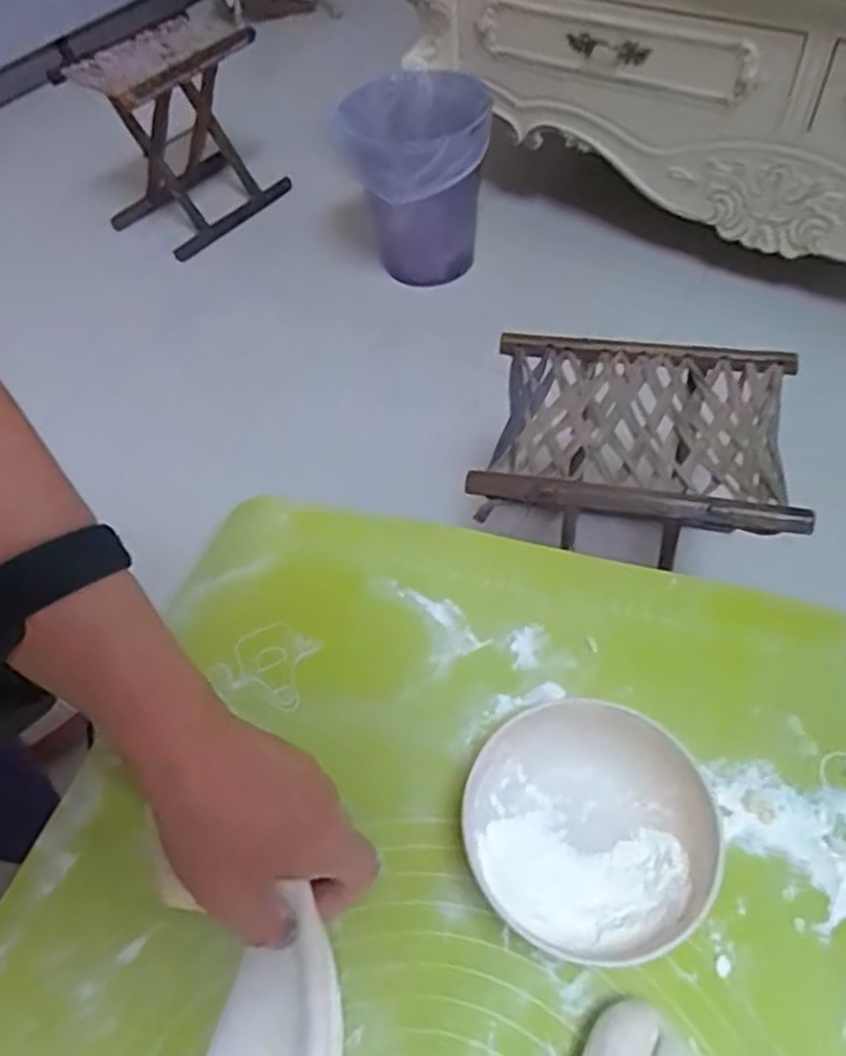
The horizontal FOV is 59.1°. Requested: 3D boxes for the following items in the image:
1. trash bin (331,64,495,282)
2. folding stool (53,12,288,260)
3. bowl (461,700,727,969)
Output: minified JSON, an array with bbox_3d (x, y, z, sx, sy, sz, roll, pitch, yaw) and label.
[{"bbox_3d":[-0.013,-0.609,1.324,0.246,0.285,0.269,1,54,6],"label":"trash bin"},{"bbox_3d":[-0.496,-0.793,1.504,0.264,0.347,0.308,27,61,23],"label":"folding stool"},{"bbox_3d":[0.078,0.142,0.350,0.110,0.054,0.100,-2,55,3],"label":"bowl"}]

